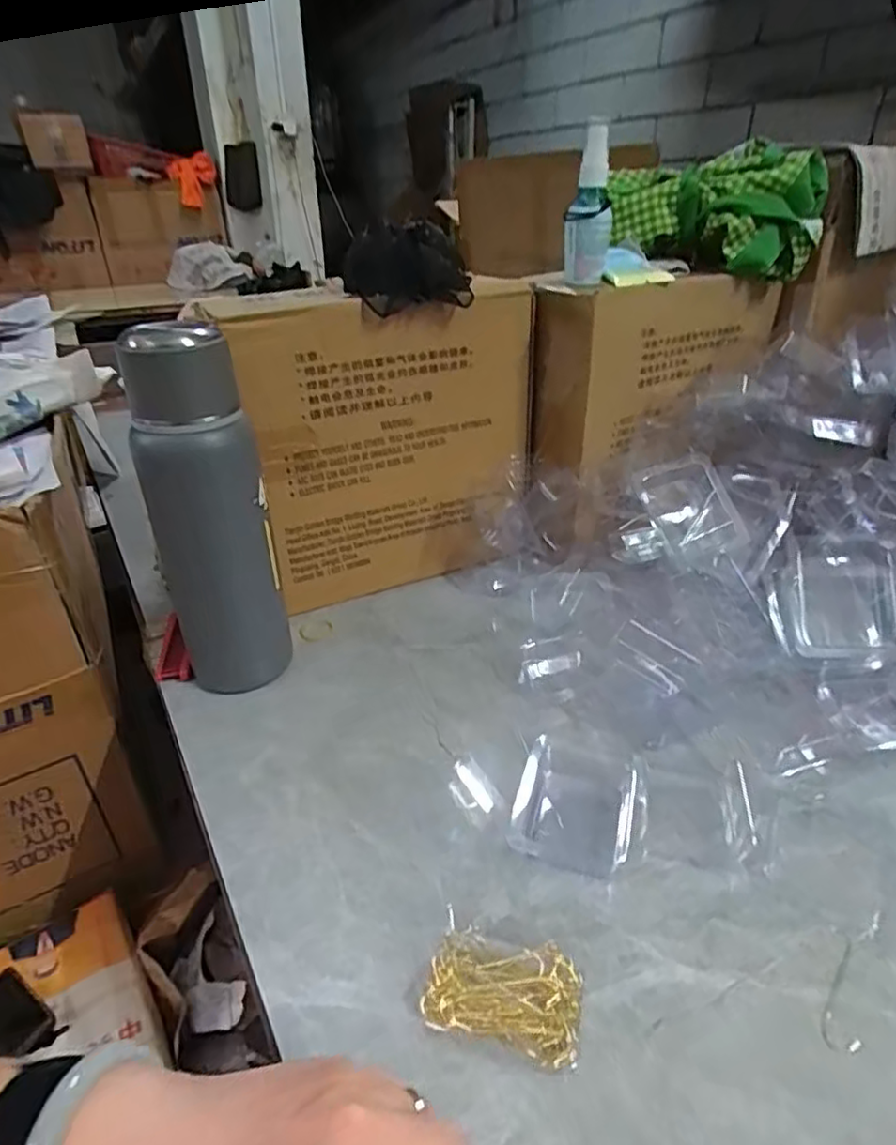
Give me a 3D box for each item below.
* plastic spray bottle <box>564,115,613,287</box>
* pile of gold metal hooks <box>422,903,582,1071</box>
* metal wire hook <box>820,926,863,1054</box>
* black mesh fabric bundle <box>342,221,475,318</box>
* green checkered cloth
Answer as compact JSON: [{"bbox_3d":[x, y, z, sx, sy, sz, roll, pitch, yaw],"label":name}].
[{"bbox_3d":[0.118,-0.305,0.525,0.037,0.116,0.032,7,32,11],"label":"plastic spray bottle"},{"bbox_3d":[0.028,0.204,0.310,0.072,0.017,0.052,7,32,13],"label":"pile of gold metal hooks"},{"bbox_3d":[0.196,0.205,0.312,0.016,0.004,0.063,17,35,27],"label":"metal wire hook"},{"bbox_3d":[-0.033,-0.249,0.511,0.087,0.055,0.077,-12,33,-19],"label":"black mesh fabric bundle"},{"bbox_3d":[0.256,-0.349,0.613,0.192,0.097,0.087,11,33,18],"label":"green checkered cloth"}]

